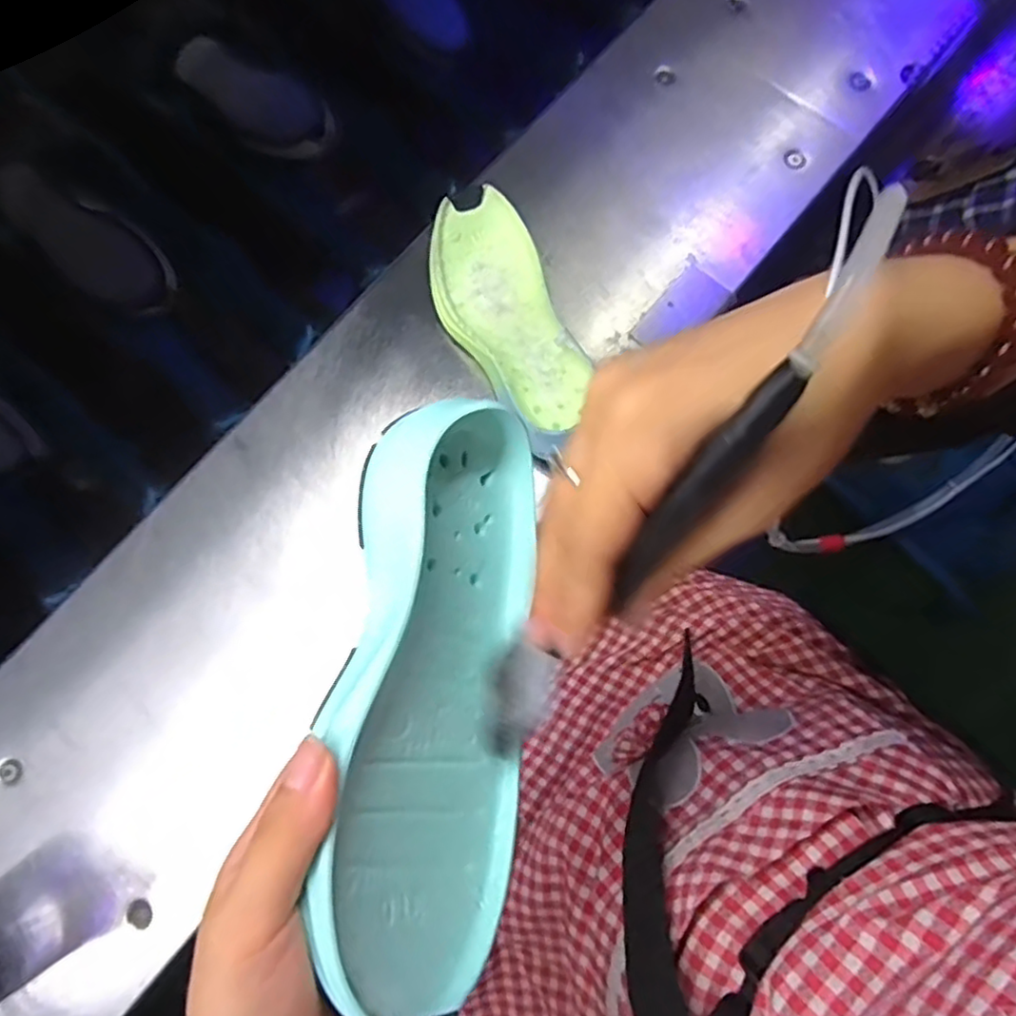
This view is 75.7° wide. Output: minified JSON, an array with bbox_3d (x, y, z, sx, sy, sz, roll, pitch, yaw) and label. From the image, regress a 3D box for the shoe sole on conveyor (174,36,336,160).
[{"bbox_3d":[-0.237,-0.370,0.595,0.195,0.039,0.066,37,79,8],"label":"shoe sole on conveyor"}]

